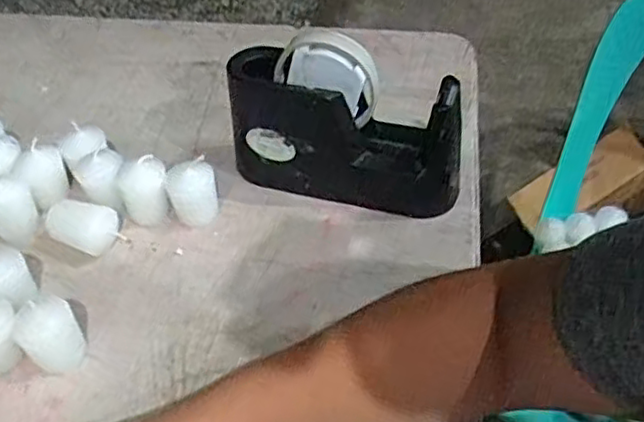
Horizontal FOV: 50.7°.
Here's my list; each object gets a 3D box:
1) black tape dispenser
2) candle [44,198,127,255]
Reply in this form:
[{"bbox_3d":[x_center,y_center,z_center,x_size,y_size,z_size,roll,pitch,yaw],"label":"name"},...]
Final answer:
[{"bbox_3d":[0.018,-0.069,0.528,0.185,0.129,0.055,12,47,14],"label":"black tape dispenser"},{"bbox_3d":[-0.186,0.011,0.529,0.054,0.031,0.033,14,47,16],"label":"candle"}]

